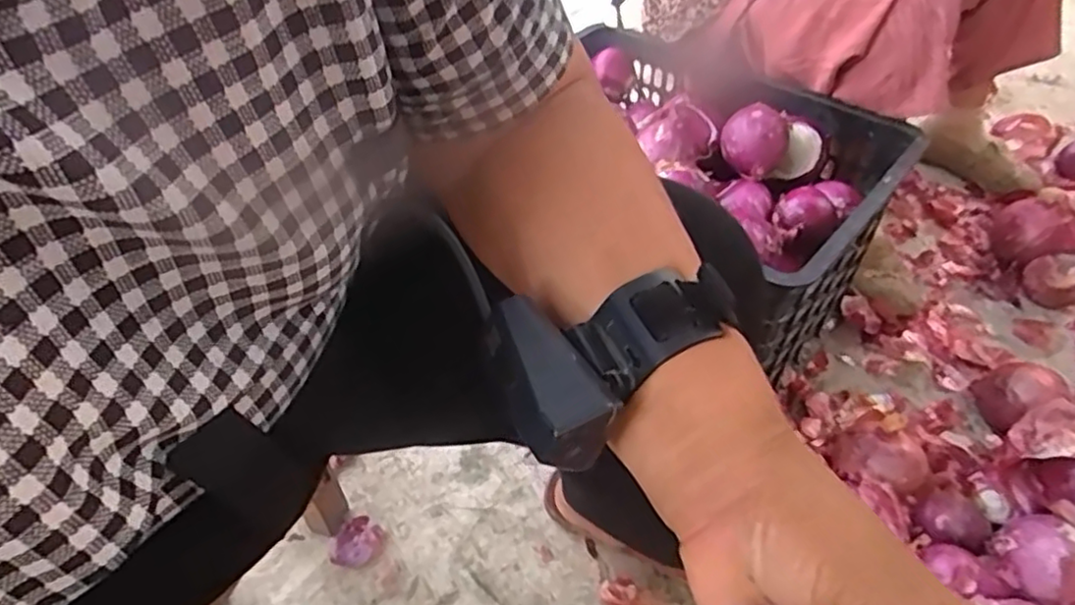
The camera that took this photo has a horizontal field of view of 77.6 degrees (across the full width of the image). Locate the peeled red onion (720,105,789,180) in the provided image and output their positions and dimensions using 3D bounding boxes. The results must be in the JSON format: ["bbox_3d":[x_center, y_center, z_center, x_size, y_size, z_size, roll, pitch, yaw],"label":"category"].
[{"bbox_3d":[0.254,-0.191,0.783,0.076,0.062,0.070,13,43,15],"label":"peeled red onion"}]

